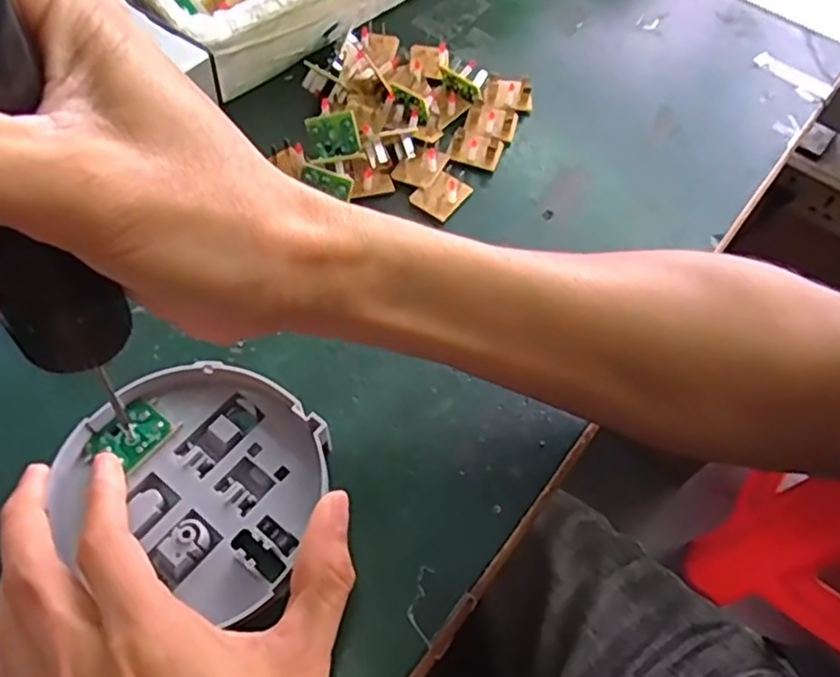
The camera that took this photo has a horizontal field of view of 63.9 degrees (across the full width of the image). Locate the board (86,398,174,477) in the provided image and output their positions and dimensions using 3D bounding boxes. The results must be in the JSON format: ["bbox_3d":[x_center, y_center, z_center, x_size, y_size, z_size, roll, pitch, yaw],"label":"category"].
[{"bbox_3d":[-0.119,0.040,0.277,0.024,0.005,0.027,35,62,16],"label":"board"}]

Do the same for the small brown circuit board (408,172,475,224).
[{"bbox_3d":[0.012,-0.080,0.371,0.030,0.008,0.023,-43,82,-14],"label":"small brown circuit board"}]

